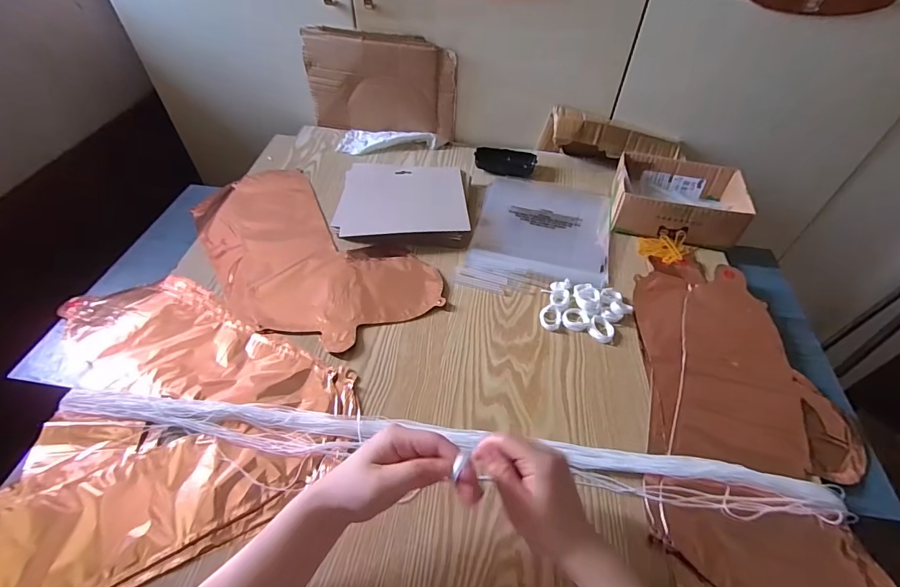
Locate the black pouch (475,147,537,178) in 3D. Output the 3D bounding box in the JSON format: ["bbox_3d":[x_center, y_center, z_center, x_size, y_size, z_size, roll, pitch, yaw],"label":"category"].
[{"bbox_3d":[0.102,-0.242,0.770,0.108,0.023,0.055,10,50,8],"label":"black pouch"}]

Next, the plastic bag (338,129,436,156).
[{"bbox_3d":[-0.120,-0.288,0.799,0.179,0.026,0.068,7,49,5],"label":"plastic bag"}]

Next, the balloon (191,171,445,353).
[{"bbox_3d":[-0.227,-0.063,0.623,0.425,0.010,0.223,36,56,27],"label":"balloon"}]

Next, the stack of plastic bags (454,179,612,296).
[{"bbox_3d":[0.145,-0.095,0.666,0.206,0.012,0.276,13,50,10],"label":"stack of plastic bags"}]

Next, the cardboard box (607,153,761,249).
[{"bbox_3d":[0.356,-0.146,0.663,0.184,0.067,0.135,13,50,10],"label":"cardboard box"}]

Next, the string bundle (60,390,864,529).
[{"bbox_3d":[-0.012,0.156,0.425,0.783,0.018,0.043,6,48,3],"label":"string bundle"}]

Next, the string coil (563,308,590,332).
[{"bbox_3d":[0.163,0.034,0.545,0.034,0.007,0.032,0,49,0],"label":"string coil"}]

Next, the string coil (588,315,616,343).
[{"bbox_3d":[0.194,0.046,0.537,0.031,0.009,0.034,0,49,0],"label":"string coil"}]

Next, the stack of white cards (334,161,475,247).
[{"bbox_3d":[-0.070,-0.146,0.672,0.205,0.036,0.172,2,49,1],"label":"stack of white cards"}]

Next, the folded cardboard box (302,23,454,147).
[{"bbox_3d":[-0.125,-0.373,0.769,0.270,0.180,0.025,8,49,6],"label":"folded cardboard box"}]

